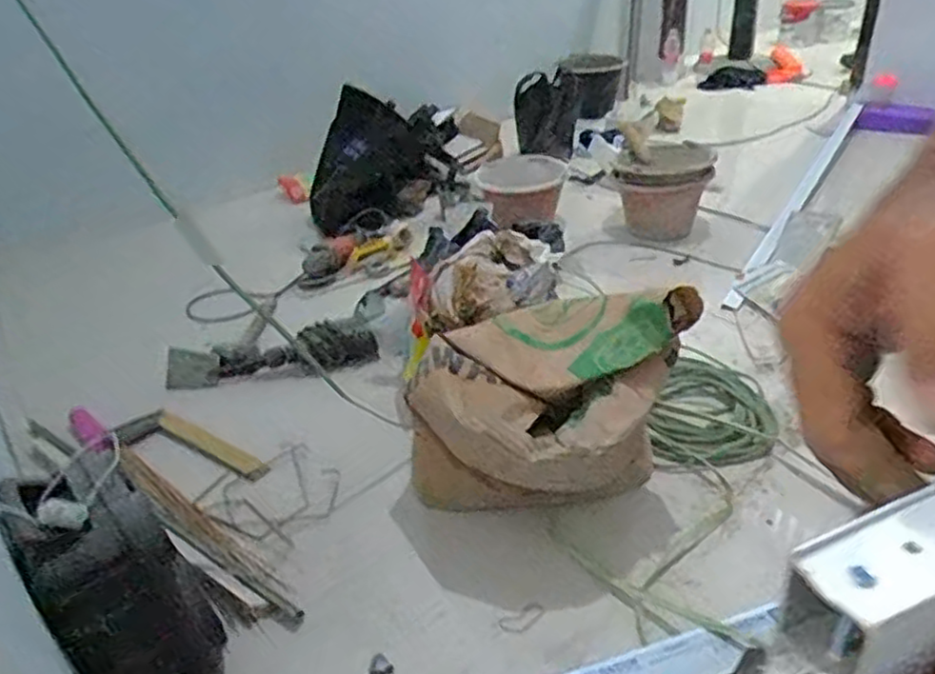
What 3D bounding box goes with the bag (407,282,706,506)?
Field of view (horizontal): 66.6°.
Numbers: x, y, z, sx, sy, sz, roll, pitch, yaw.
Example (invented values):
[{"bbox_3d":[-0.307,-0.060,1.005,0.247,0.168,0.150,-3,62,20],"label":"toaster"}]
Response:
[{"bbox_3d":[0.107,0.103,1.008,0.331,0.304,0.262,12,36,24],"label":"bag"}]

